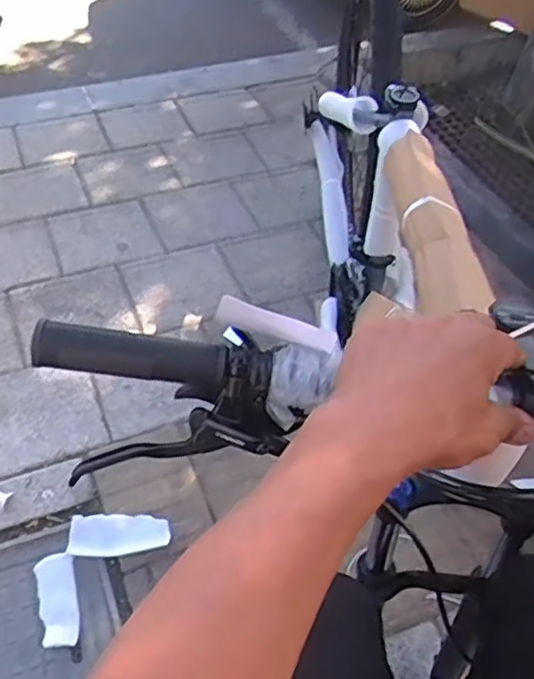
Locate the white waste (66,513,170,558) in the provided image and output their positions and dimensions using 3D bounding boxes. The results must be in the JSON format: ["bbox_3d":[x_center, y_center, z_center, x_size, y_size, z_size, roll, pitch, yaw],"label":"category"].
[{"bbox_3d":[-0.248,0.330,1.183,0.169,0.032,0.075,2,45,1],"label":"white waste"}]

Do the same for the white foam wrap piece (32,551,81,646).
[{"bbox_3d":[-0.332,0.412,1.111,0.059,0.015,0.151,-13,47,-13],"label":"white foam wrap piece"}]

